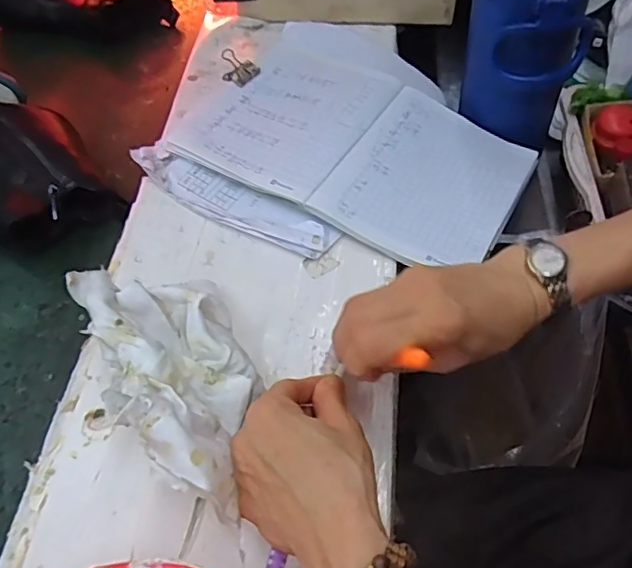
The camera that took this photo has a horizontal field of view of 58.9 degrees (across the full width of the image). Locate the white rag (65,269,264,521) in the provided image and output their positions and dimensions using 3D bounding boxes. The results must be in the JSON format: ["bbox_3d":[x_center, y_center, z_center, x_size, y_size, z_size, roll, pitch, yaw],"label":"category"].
[{"bbox_3d":[-0.089,0.063,0.369,0.093,0.084,0.175,-22,59,-12],"label":"white rag"}]

